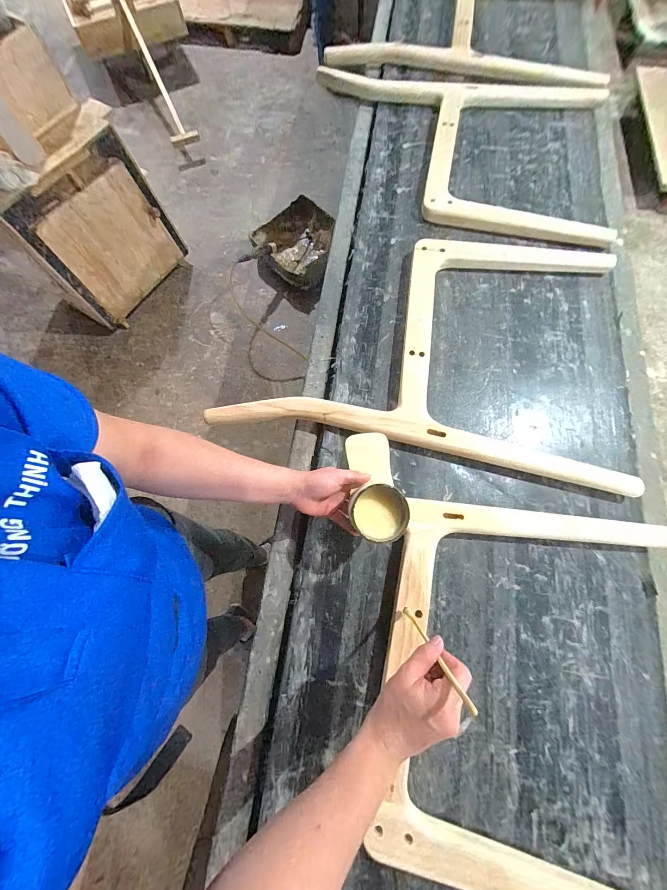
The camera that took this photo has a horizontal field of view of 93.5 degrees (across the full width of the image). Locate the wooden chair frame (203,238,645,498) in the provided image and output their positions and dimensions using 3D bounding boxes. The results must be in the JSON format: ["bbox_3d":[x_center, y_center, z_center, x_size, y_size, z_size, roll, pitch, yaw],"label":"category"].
[{"bbox_3d":[0.195,-0.230,0.643,0.723,0.042,0.527,10,74,5],"label":"wooden chair frame"}]

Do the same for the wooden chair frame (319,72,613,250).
[{"bbox_3d":[0.296,-0.771,0.796,0.733,0.030,0.552,12,74,6],"label":"wooden chair frame"}]

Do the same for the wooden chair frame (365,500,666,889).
[{"bbox_3d":[0.287,0.342,0.468,0.411,0.044,0.531,11,74,5],"label":"wooden chair frame"}]

